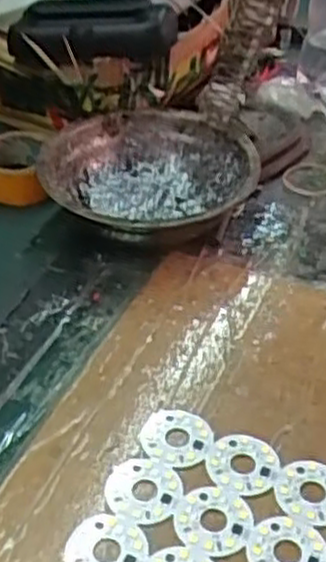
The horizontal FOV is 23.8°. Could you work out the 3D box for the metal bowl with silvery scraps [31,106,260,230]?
[{"bbox_3d":[-0.011,-0.057,0.465,0.114,0.044,0.124,0,38,0],"label":"metal bowl with silvery scraps"}]

